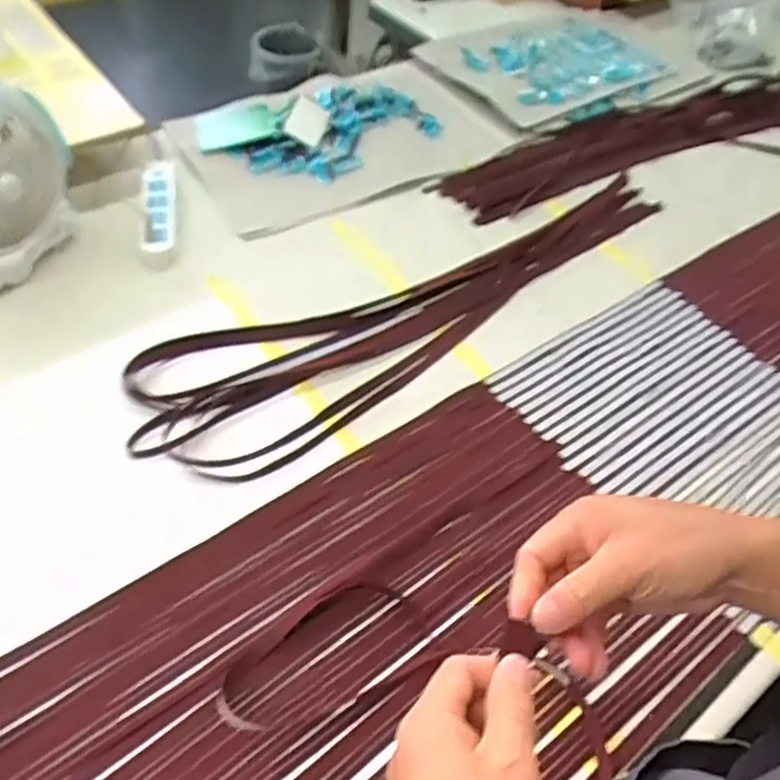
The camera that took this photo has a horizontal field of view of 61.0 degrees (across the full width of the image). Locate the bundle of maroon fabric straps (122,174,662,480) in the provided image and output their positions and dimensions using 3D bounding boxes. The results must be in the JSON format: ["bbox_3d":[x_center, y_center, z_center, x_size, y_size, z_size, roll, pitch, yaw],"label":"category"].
[{"bbox_3d":[0.112,-0.150,1.035,1.049,0.066,0.240,-26,58,-25],"label":"bundle of maroon fabric straps"}]

